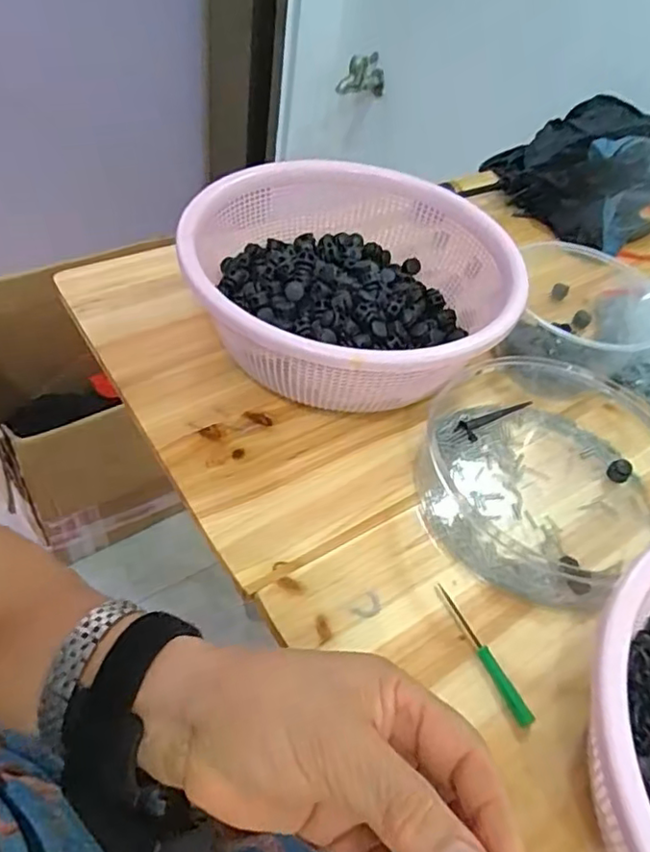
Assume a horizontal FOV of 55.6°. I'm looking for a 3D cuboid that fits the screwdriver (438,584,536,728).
[{"bbox_3d":[0.100,0.142,0.390,0.009,0.005,0.095,-14,53,-22],"label":"screwdriver"}]

